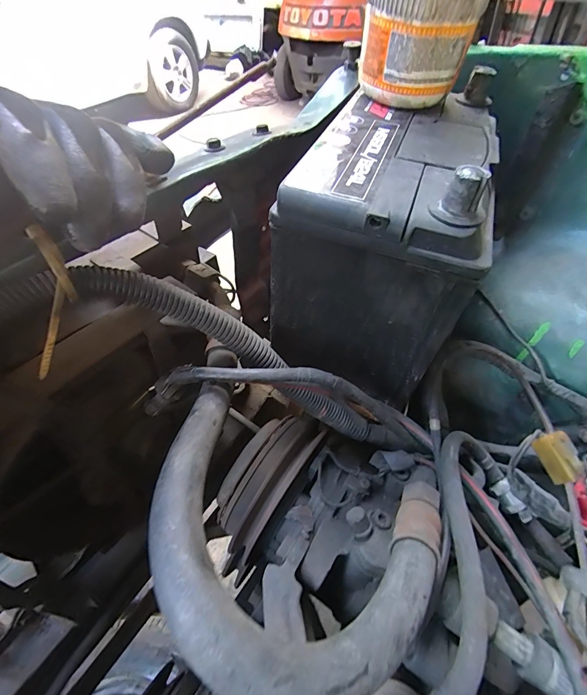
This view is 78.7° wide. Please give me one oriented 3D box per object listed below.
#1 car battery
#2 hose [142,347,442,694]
[{"bbox_3d":[0.075,-0.093,0.300,0.122,0.158,0.207,14,49,13],"label":"car battery"},{"bbox_3d":[-0.014,0.084,0.201,0.183,0.100,0.146,23,52,21],"label":"hose"}]

